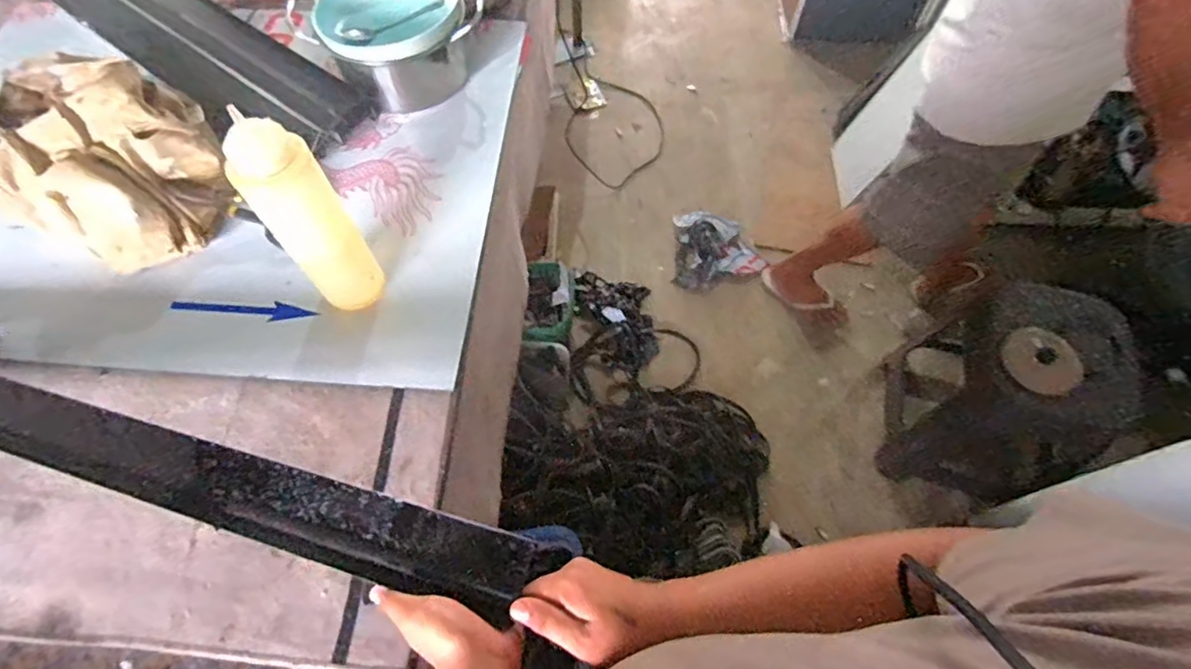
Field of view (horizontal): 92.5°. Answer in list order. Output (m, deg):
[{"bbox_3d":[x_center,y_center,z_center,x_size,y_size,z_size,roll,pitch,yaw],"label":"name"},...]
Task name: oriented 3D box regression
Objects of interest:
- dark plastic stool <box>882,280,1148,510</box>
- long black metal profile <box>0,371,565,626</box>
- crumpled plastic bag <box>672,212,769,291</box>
[{"bbox_3d":[0.890,0.136,1.320,0.328,0.500,0.423,-9,62,-4],"label":"dark plastic stool"},{"bbox_3d":[-0.518,0.112,0.591,0.982,0.026,0.076,11,62,14],"label":"long black metal profile"},{"bbox_3d":[0.391,-0.263,1.766,0.288,0.085,0.257,4,62,2],"label":"crumpled plastic bag"}]

